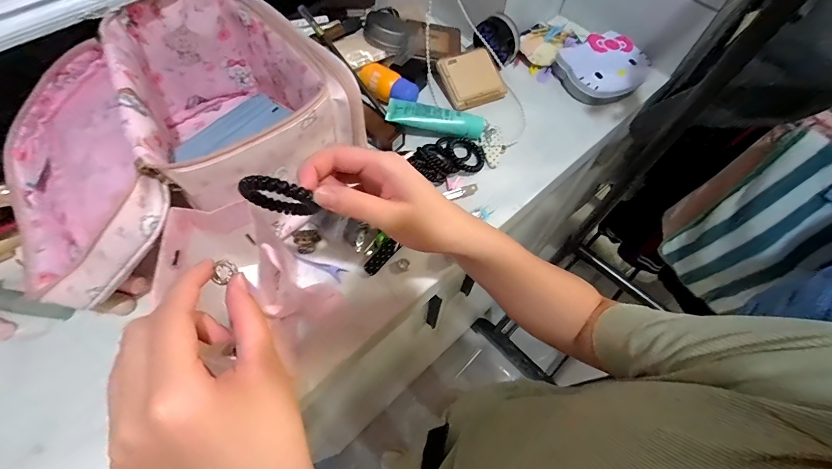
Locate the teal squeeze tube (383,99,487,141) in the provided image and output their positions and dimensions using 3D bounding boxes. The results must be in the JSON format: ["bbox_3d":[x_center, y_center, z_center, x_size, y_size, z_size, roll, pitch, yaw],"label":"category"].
[{"bbox_3d":[0.024,-0.143,0.446,0.121,0.024,0.044,12,62,5],"label":"teal squeeze tube"}]

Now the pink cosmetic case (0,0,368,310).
[{"bbox_3d":[-0.247,-0.095,0.361,0.315,0.135,0.251,-40,70,-20],"label":"pink cosmetic case"}]

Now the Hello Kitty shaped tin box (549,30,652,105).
[{"bbox_3d":[0.264,-0.234,0.499,0.118,0.030,0.102,-30,67,-16],"label":"Hello Kitty shaped tin box"}]

